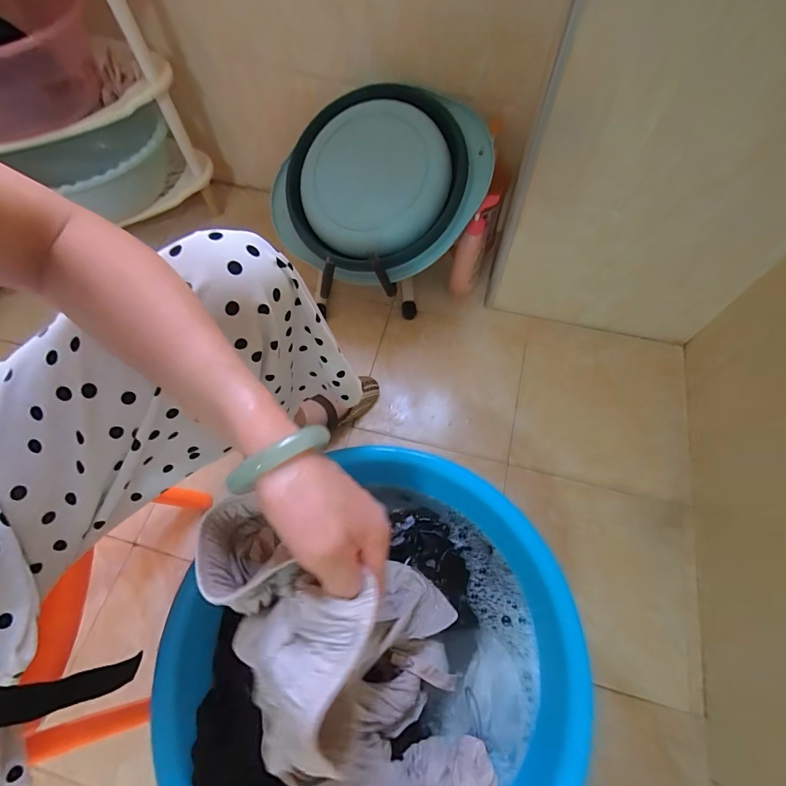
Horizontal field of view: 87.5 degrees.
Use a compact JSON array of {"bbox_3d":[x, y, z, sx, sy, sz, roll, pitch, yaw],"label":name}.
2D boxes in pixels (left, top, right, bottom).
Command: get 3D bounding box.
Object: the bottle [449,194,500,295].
[{"bbox_3d":[0.157,-0.291,0.843,0.055,0.215,0.069,18,65,9],"label":"bottle"}]

